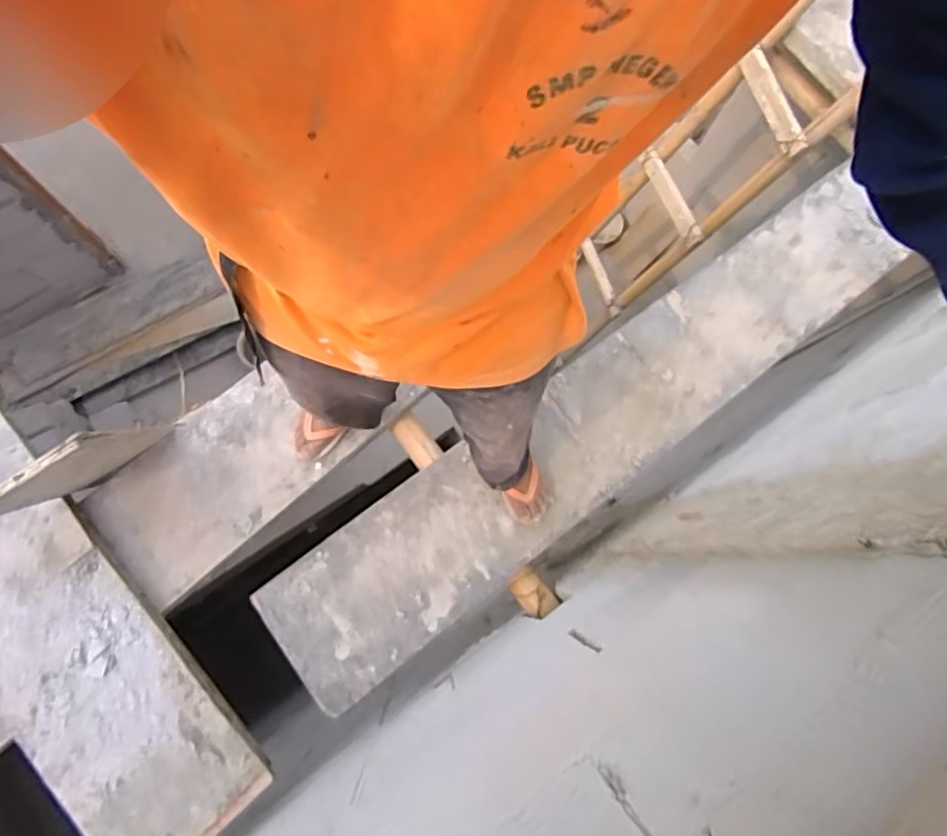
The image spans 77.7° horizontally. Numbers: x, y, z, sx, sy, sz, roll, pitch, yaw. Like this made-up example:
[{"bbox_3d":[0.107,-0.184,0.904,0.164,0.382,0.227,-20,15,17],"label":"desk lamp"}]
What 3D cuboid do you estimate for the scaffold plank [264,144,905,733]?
[{"bbox_3d":[0.331,-0.039,1.418,1.831,0.049,0.323,-36,82,-12],"label":"scaffold plank"}]

